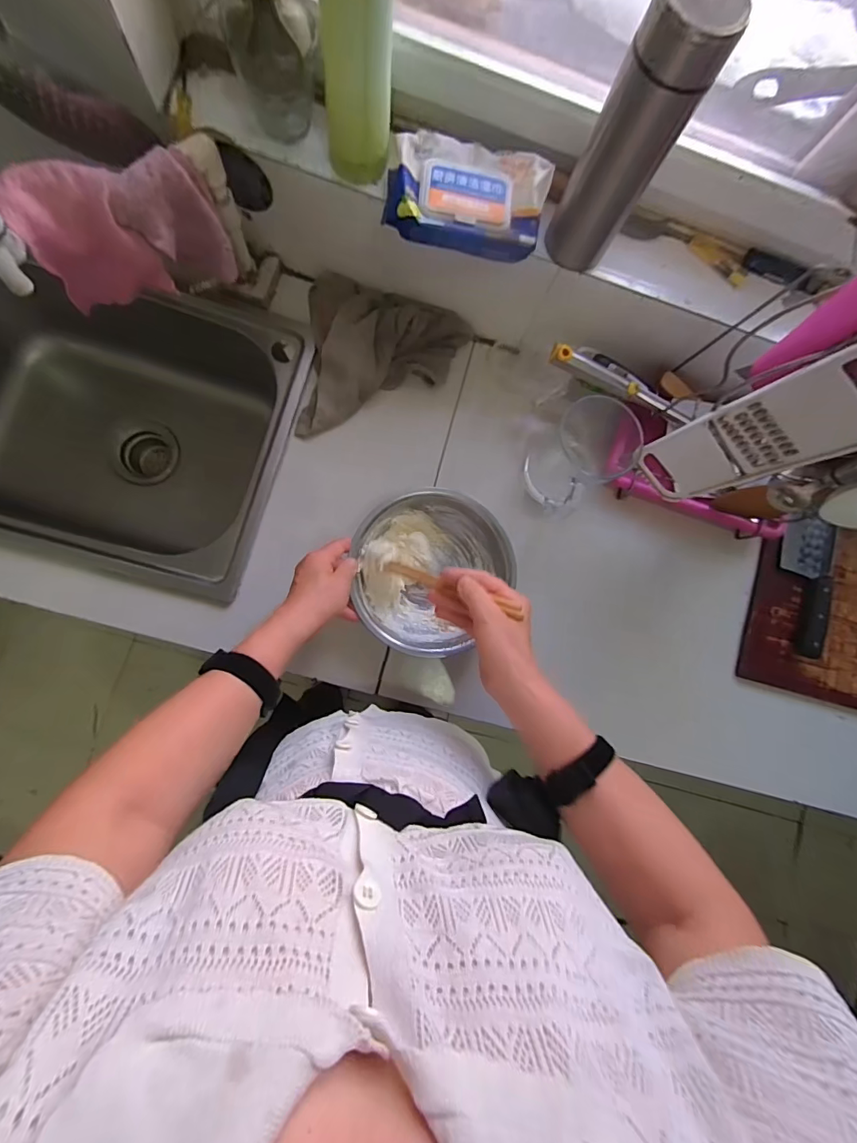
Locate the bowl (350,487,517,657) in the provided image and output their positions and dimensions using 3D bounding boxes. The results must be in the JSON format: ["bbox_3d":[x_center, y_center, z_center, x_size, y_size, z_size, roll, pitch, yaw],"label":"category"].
[{"bbox_3d":[-0.002,0.000,0.589,0.181,0.079,0.199,1,85,-7],"label":"bowl"}]

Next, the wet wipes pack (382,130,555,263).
[{"bbox_3d":[0.042,-0.401,0.485,0.166,0.033,0.105,3,84,-7],"label":"wet wipes pack"}]

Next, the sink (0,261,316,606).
[{"bbox_3d":[-0.470,-0.206,0.693,0.556,0.272,0.399,15,83,-6],"label":"sink"}]

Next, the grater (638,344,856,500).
[{"bbox_3d":[0.315,-0.125,0.442,0.093,0.270,0.017,44,81,-2],"label":"grater"}]

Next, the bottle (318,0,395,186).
[{"bbox_3d":[-0.063,-0.462,0.406,0.061,0.185,0.064,3,84,-7],"label":"bottle"}]

